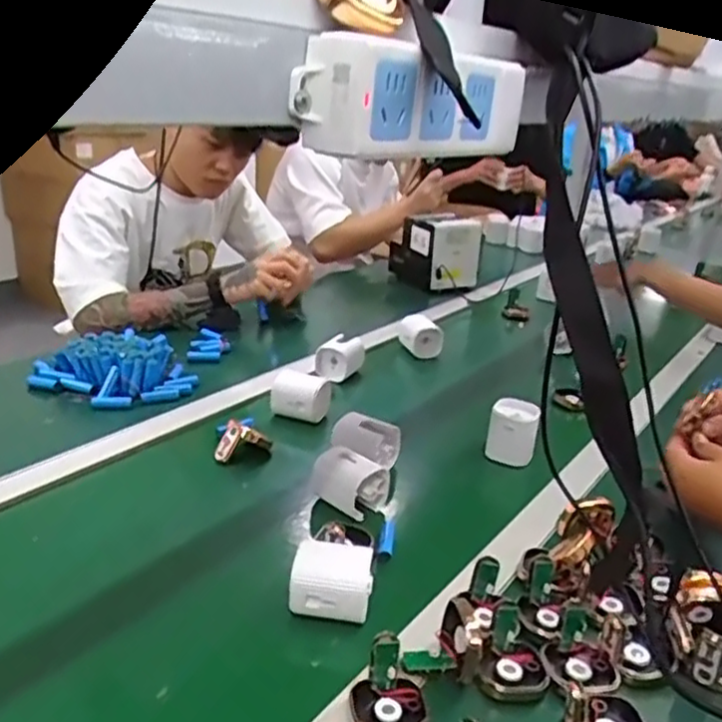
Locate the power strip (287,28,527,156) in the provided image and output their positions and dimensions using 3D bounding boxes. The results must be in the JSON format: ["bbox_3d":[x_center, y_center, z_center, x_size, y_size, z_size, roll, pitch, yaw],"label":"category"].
[{"bbox_3d":[0.033,-0.137,0.367,0.040,0.050,0.172,17,26,30],"label":"power strip"}]

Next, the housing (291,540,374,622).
[{"bbox_3d":[-0.023,0.184,0.596,0.064,0.041,0.046,6,22,5],"label":"housing"}]

